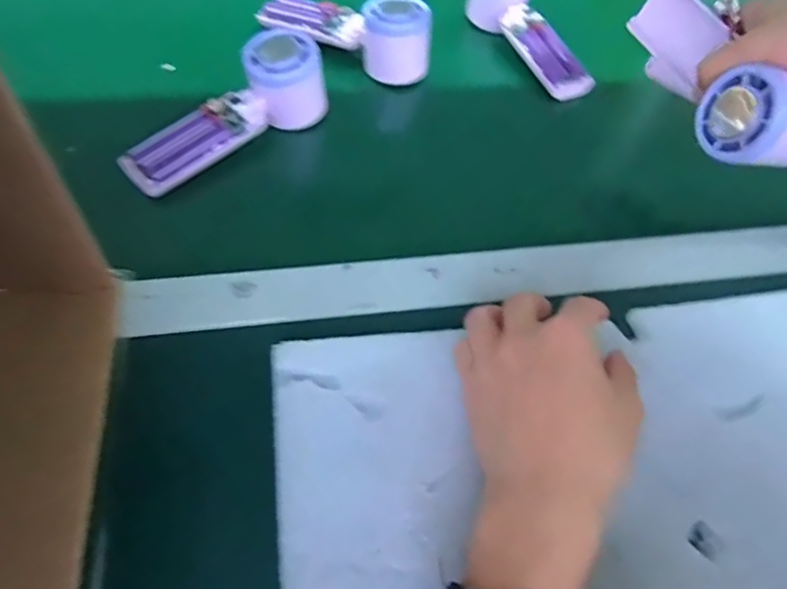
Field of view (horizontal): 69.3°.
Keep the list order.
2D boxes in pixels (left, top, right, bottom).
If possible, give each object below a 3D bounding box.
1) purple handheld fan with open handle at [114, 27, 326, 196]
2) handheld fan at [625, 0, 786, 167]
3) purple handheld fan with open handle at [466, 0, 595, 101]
[{"bbox_3d":[-0.125,-0.133,0.435,0.164,0.055,0.049,-40,66,-13],"label":"purple handheld fan with open handle"},{"bbox_3d":[0.220,-0.140,0.370,0.079,0.060,0.185,-23,59,-20],"label":"handheld fan"},{"bbox_3d":[0.128,-0.246,0.538,0.044,0.052,0.159,-23,73,-20],"label":"purple handheld fan with open handle"}]

